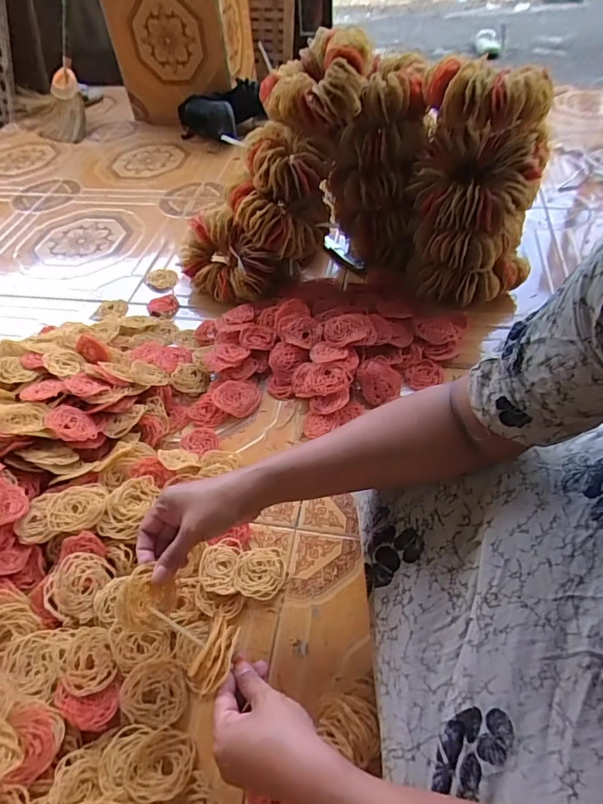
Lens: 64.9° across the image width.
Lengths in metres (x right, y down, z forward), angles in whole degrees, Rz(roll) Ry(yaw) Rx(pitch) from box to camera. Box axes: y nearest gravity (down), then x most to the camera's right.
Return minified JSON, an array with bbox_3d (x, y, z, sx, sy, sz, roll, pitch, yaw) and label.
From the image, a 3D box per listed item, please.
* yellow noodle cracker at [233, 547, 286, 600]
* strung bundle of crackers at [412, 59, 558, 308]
[{"bbox_3d":[-0.048,0.195,0.545,0.057,0.012,0.059,-4,50,1],"label":"yellow noodle cracker"},{"bbox_3d":[0.266,-0.309,0.714,0.189,0.298,0.121,13,53,15],"label":"strung bundle of crackers"}]

